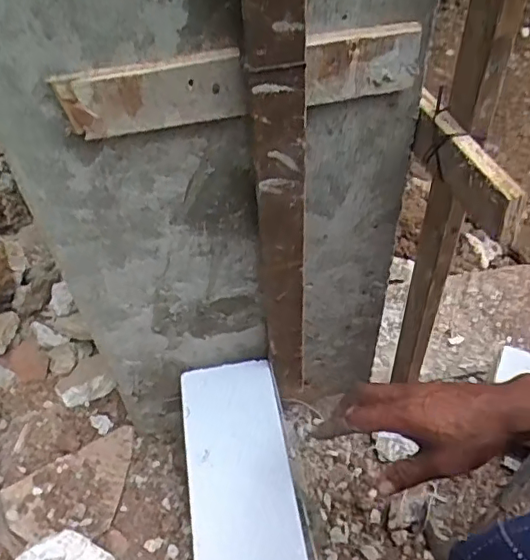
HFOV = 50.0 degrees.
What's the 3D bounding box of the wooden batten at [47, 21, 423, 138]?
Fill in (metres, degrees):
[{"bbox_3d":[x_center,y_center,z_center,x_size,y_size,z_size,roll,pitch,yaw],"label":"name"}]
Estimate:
[{"bbox_3d":[-0.014,-0.130,0.379,0.242,0.045,0.019,-10,50,-5],"label":"wooden batten"}]

